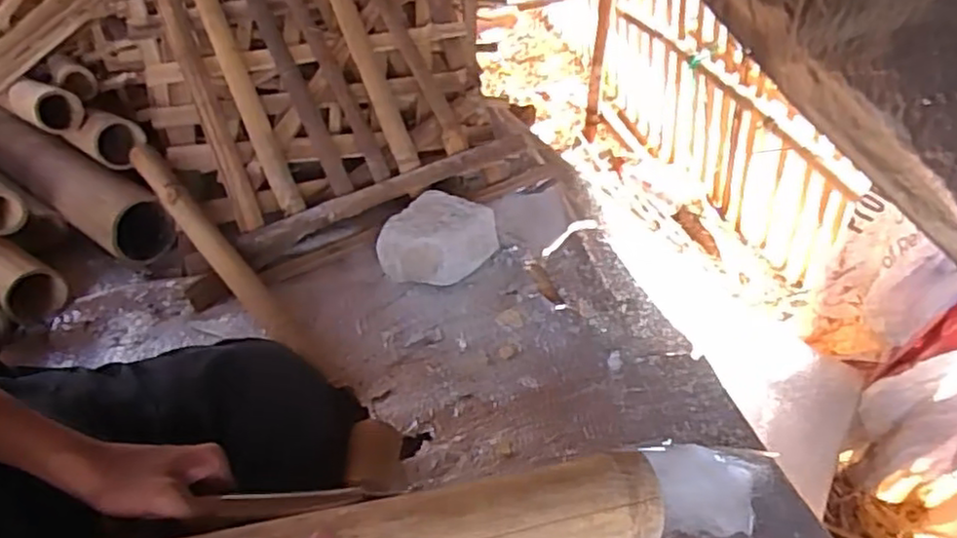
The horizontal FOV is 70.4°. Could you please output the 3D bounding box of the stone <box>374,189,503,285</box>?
[{"bbox_3d":[-0.058,-0.037,0.940,0.118,0.078,0.136,26,50,32],"label":"stone"}]

